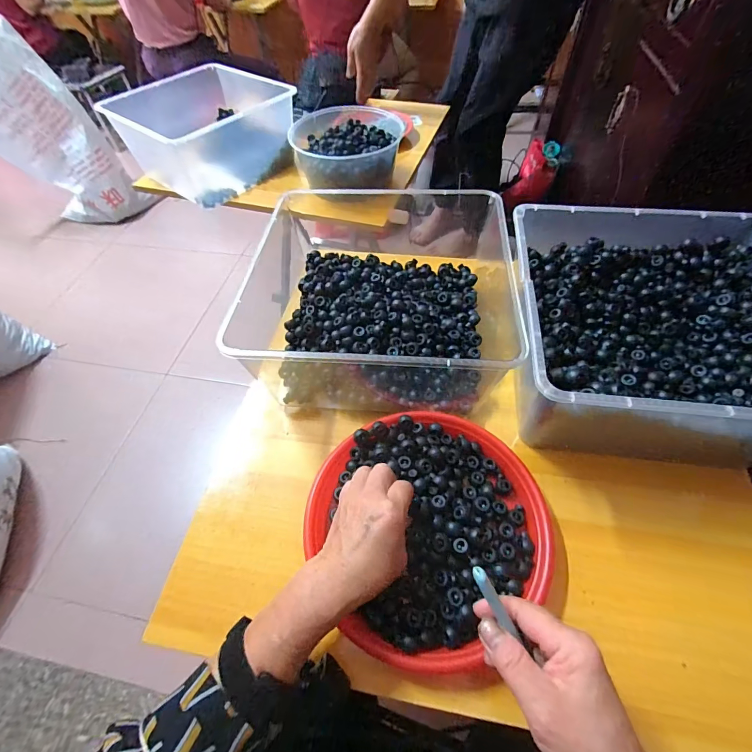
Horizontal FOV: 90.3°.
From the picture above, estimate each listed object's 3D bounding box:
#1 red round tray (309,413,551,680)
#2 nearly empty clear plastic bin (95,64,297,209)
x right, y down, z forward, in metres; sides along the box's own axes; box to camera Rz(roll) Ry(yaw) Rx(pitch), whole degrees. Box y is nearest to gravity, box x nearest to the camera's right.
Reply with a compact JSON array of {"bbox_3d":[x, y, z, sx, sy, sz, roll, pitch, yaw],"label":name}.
[{"bbox_3d":[0.051,0.147,0.381,0.232,0.023,0.235,-1,55,1],"label":"red round tray"},{"bbox_3d":[-0.384,-0.561,0.849,0.349,0.144,0.306,35,63,23],"label":"nearly empty clear plastic bin"}]

